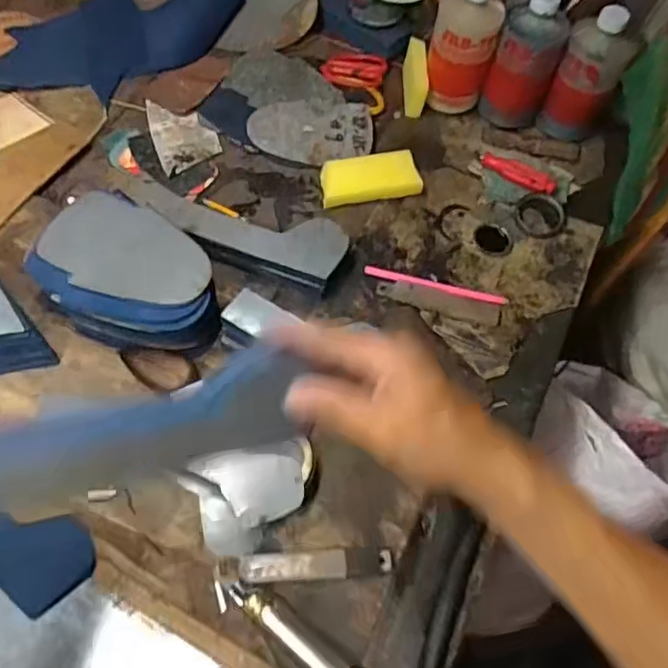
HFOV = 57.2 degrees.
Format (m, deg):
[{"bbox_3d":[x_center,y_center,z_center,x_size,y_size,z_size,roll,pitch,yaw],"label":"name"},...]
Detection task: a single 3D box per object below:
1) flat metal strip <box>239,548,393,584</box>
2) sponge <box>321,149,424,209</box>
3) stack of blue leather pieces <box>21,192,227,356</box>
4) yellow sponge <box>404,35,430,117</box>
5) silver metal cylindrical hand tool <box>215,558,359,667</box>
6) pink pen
[{"bbox_3d":[-0.014,0.184,0.489,0.119,0.007,0.023,-1,64,-7],"label":"flat metal strip"},{"bbox_3d":[0.042,-0.183,0.713,0.113,0.023,0.060,-6,65,-10],"label":"sponge"},{"bbox_3d":[-0.180,-0.050,0.563,0.168,0.073,0.114,21,59,4],"label":"stack of blue leather pieces"},{"bbox_3d":[0.103,-0.323,0.772,0.022,0.052,0.091,4,64,-5],"label":"yellow sponge"},{"bbox_3d":[-0.036,0.223,0.457,0.143,0.024,0.030,36,63,16],"label":"silver metal cylindrical hand tool"},{"bbox_3d":[0.109,-0.050,0.652,0.152,0.012,0.011,14,63,0],"label":"pink pen"}]

